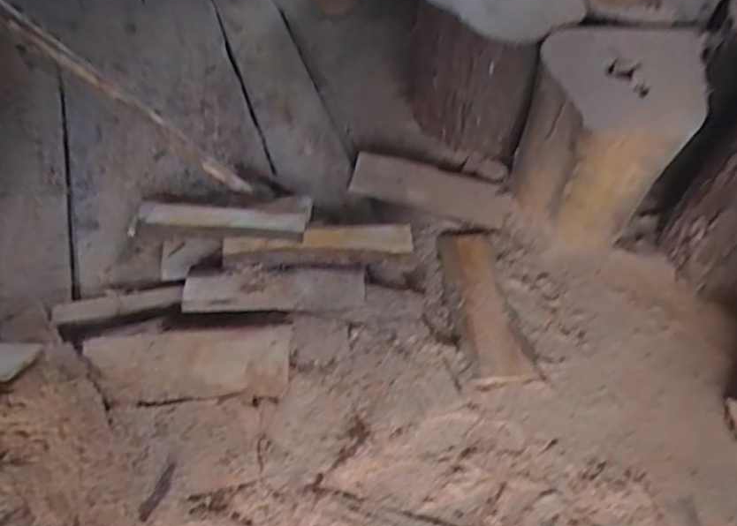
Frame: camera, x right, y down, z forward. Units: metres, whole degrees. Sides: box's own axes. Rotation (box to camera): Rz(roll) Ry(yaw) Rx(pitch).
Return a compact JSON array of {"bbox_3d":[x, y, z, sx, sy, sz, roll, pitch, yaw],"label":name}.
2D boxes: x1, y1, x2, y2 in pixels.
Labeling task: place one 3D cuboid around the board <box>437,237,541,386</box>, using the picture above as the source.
[{"bbox_3d":[0.296,0.103,1.551,0.157,0.044,0.467,-8,53,-5],"label":"board"}]

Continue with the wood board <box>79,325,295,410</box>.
[{"bbox_3d":[-0.432,0.232,1.377,0.477,0.040,0.197,-1,53,0],"label":"wood board"}]

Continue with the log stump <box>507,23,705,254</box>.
[{"bbox_3d":[0.588,-0.316,1.517,0.364,0.457,0.369,17,55,13],"label":"log stump"}]

